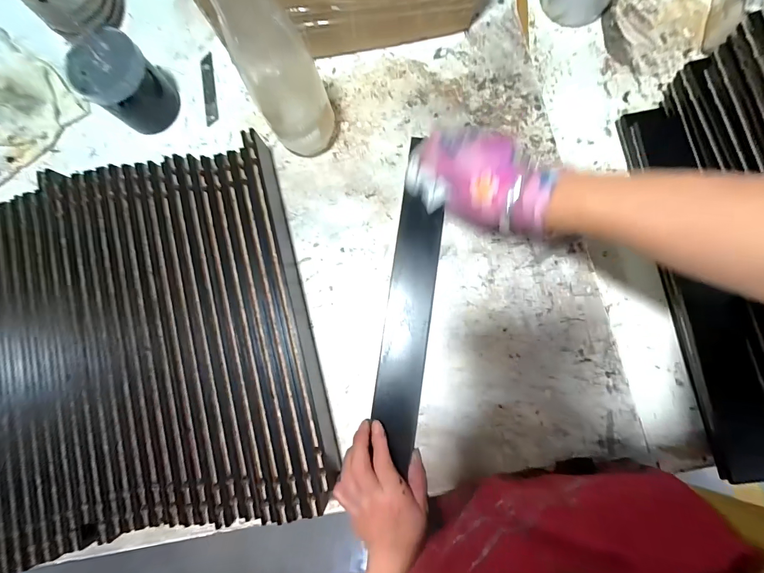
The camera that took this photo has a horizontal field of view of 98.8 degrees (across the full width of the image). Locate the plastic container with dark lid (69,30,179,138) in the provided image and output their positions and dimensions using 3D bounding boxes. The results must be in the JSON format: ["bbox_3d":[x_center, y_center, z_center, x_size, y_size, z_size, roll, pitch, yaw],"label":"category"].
[{"bbox_3d":[-0.311,-0.246,0.401,0.085,0.078,0.080,36,87,6],"label":"plastic container with dark lid"}]

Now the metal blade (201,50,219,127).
[{"bbox_3d":[-0.229,-0.262,0.433,0.016,0.004,0.100,-9,84,2],"label":"metal blade"}]

